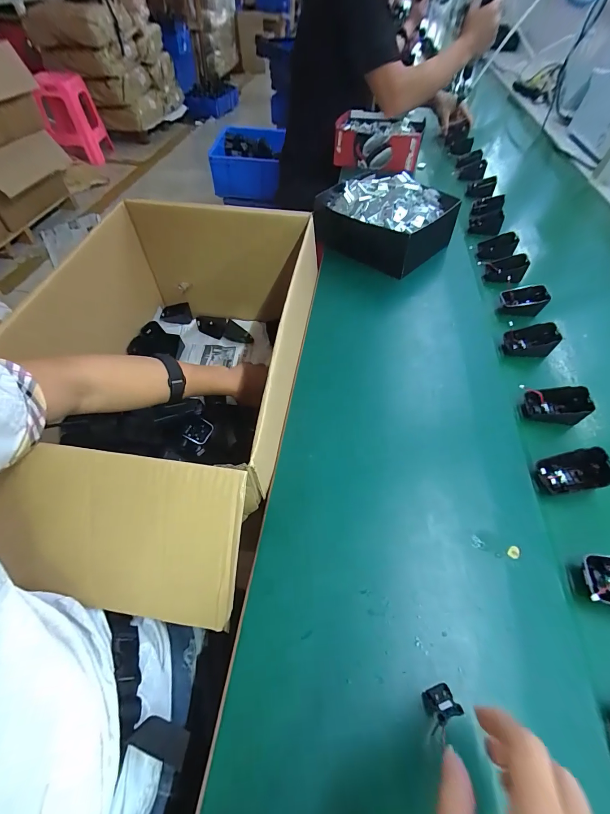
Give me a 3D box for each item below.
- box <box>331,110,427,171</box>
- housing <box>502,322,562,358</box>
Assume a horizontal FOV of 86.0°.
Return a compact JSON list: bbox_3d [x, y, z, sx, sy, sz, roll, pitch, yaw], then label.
[{"bbox_3d":[0.215,-0.786,0.962,0.242,0.086,0.244,9,54,4],"label":"box"},{"bbox_3d":[0.350,-0.101,0.509,0.062,0.046,0.043,6,54,2],"label":"housing"}]

